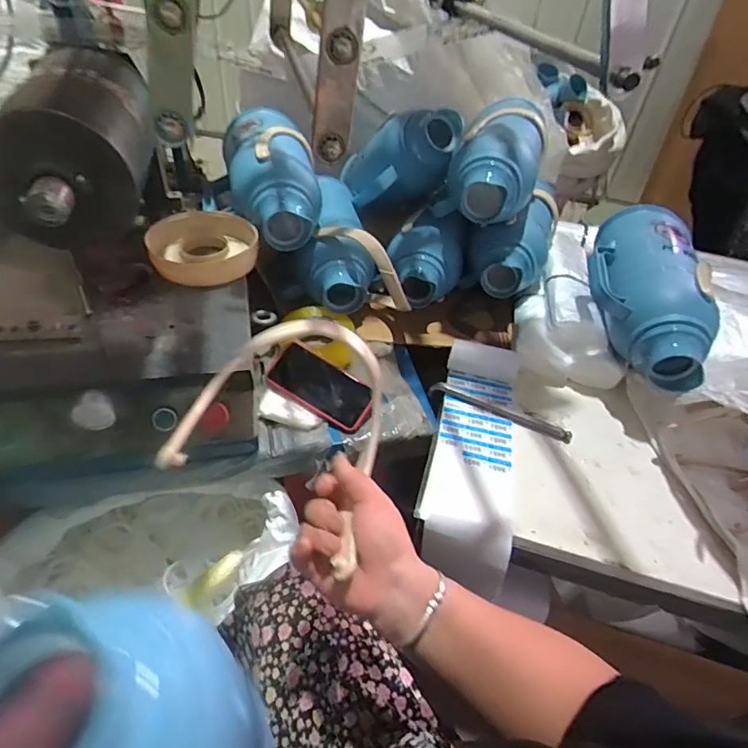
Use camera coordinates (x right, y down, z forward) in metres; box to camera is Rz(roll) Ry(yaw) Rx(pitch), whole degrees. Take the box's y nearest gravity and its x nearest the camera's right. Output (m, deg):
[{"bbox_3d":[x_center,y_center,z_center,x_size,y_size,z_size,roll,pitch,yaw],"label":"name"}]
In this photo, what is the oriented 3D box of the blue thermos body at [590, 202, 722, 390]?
[{"bbox_3d":[0.440,-0.139,0.799,0.166,0.128,0.363,10,44,7],"label":"blue thermos body"}]

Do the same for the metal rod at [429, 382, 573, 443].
[{"bbox_3d":[0.198,0.056,0.773,0.227,0.010,0.030,19,45,16],"label":"metal rod"}]

